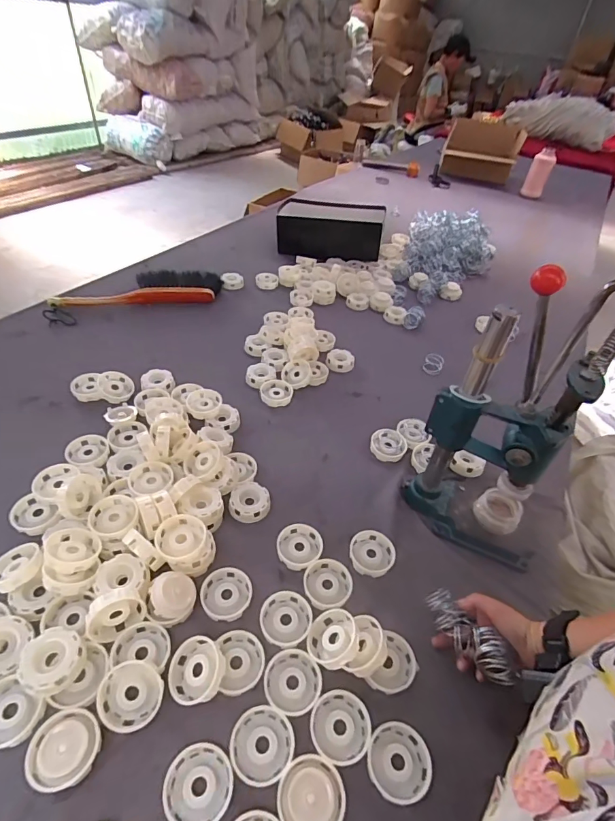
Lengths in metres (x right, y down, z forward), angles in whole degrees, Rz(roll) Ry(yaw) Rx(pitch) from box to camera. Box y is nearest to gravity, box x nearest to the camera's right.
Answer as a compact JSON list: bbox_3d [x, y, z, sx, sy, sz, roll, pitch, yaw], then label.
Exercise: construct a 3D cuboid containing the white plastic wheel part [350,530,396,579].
[{"bbox_3d":[0.098,0.215,0.634,0.066,0.018,0.065,2,45,-2],"label":"white plastic wheel part"}]

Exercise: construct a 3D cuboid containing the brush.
[{"bbox_3d":[-0.446,-0.321,1.114,0.416,0.054,0.110,-8,47,-12],"label":"brush"}]

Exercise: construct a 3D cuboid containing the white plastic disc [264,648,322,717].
[{"bbox_3d":[-0.018,0.323,0.500,0.066,0.015,0.065,2,45,-2],"label":"white plastic disc"}]

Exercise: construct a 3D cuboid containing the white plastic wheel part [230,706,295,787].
[{"bbox_3d":[-0.049,0.362,0.455,0.066,0.014,0.064,6,45,2],"label":"white plastic wheel part"}]

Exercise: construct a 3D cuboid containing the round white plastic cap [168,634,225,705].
[{"bbox_3d":[-0.129,0.306,0.495,0.066,0.022,0.066,-12,48,14],"label":"round white plastic cap"}]

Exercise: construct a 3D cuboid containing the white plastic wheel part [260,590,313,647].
[{"bbox_3d":[-0.028,0.271,0.551,0.065,0.014,0.068,2,45,-2],"label":"white plastic wheel part"}]

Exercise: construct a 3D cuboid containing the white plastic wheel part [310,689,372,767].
[{"bbox_3d":[0.037,0.355,0.472,0.065,0.013,0.066,7,45,3],"label":"white plastic wheel part"}]

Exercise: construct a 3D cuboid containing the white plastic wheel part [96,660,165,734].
[{"bbox_3d":[-0.199,0.319,0.471,0.066,0.018,0.066,4,71,-12],"label":"white plastic wheel part"}]

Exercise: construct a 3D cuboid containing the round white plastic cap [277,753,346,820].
[{"bbox_3d":[0.004,0.391,0.425,0.066,0.022,0.064,2,45,-2],"label":"round white plastic cap"}]

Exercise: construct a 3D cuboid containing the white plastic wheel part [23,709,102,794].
[{"bbox_3d":[-0.255,0.352,0.438,0.067,0.018,0.065,2,45,-2],"label":"white plastic wheel part"}]

